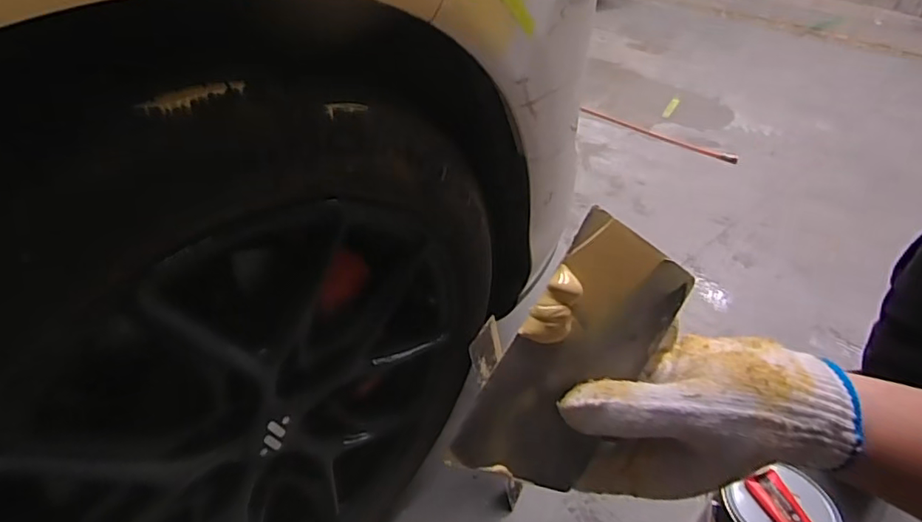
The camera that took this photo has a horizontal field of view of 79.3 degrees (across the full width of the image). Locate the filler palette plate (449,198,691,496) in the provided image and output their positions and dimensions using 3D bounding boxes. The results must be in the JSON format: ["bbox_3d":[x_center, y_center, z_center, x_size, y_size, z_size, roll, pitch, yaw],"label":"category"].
[{"bbox_3d":[0.060,0.050,0.277,0.074,0.134,0.008,33,-2,-23],"label":"filler palette plate"}]

